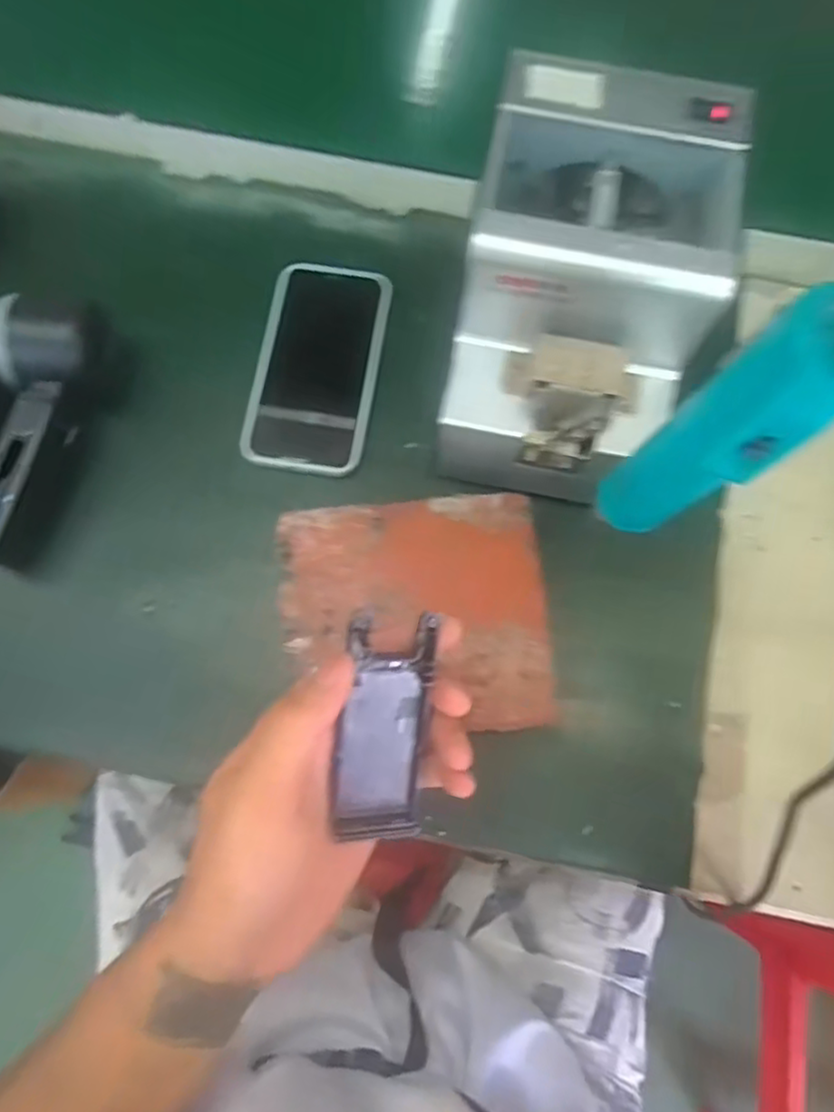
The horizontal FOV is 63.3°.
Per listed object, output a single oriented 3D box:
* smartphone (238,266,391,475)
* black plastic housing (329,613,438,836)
[{"bbox_3d":[-0.065,-0.125,0.442,0.077,0.006,0.148,9,74,2],"label":"smartphone"},{"bbox_3d":[-0.013,0.074,0.291,0.036,0.012,0.099,-2,102,-27],"label":"black plastic housing"}]

